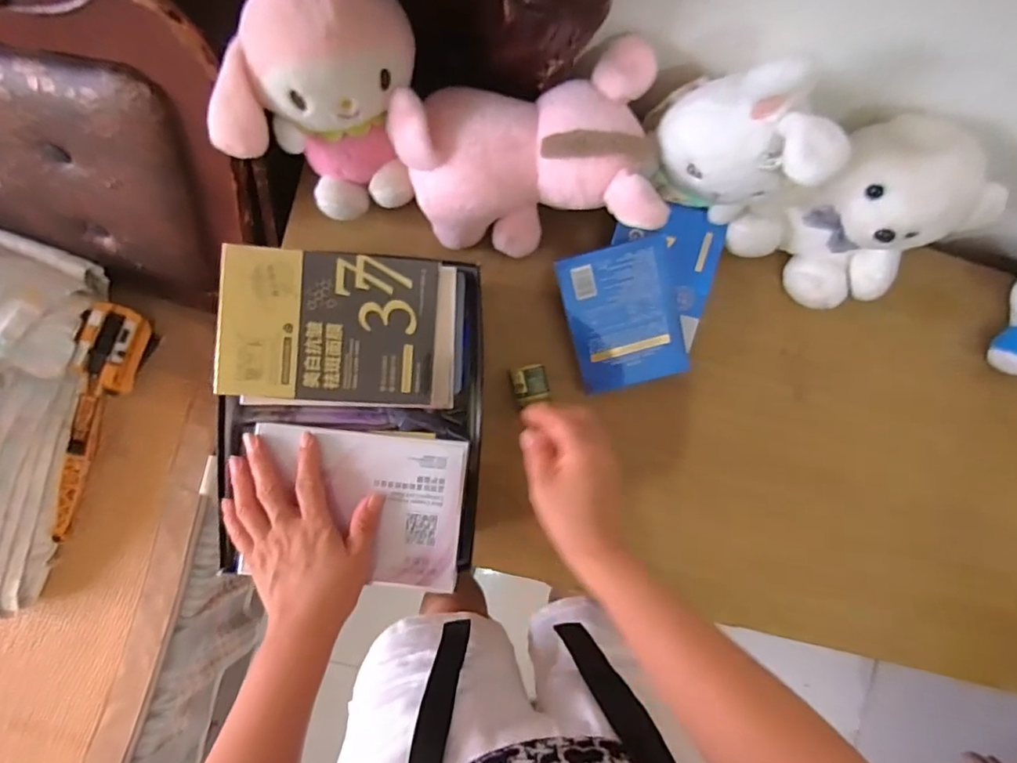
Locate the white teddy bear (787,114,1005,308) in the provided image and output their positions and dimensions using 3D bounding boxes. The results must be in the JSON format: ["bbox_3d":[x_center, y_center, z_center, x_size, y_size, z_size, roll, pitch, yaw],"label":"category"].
[{"bbox_3d":[0.357,-0.161,0.559,0.160,0.197,0.122,40,90,-4],"label":"white teddy bear"}]

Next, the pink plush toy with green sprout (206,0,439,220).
[{"bbox_3d":[-0.141,-0.239,0.465,0.155,0.187,0.163,0,92,-3],"label":"pink plush toy with green sprout"}]

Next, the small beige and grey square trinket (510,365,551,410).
[{"bbox_3d":[0.025,0.004,0.603,0.038,0.016,0.042,-13,93,-2],"label":"small beige and grey square trinket"}]

